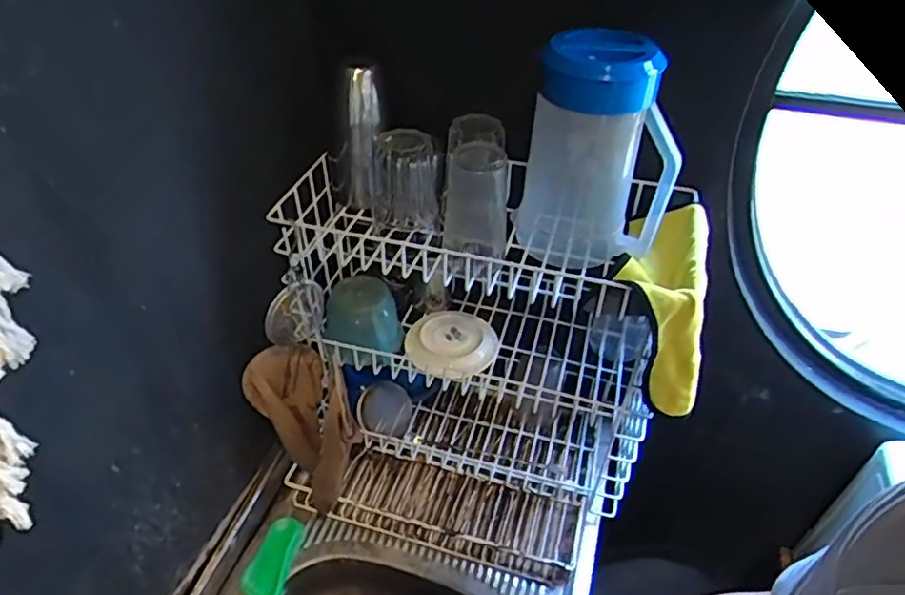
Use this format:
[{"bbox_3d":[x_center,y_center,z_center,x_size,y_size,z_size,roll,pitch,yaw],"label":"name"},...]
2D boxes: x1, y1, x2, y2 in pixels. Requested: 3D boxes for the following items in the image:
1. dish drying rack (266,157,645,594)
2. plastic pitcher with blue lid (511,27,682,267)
[{"bbox_3d":[0.022,0.104,0.836,0.468,0.450,0.308,8,44,9],"label":"dish drying rack"},{"bbox_3d":[0.175,-0.176,0.724,0.174,0.253,0.147,9,44,10],"label":"plastic pitcher with blue lid"}]

